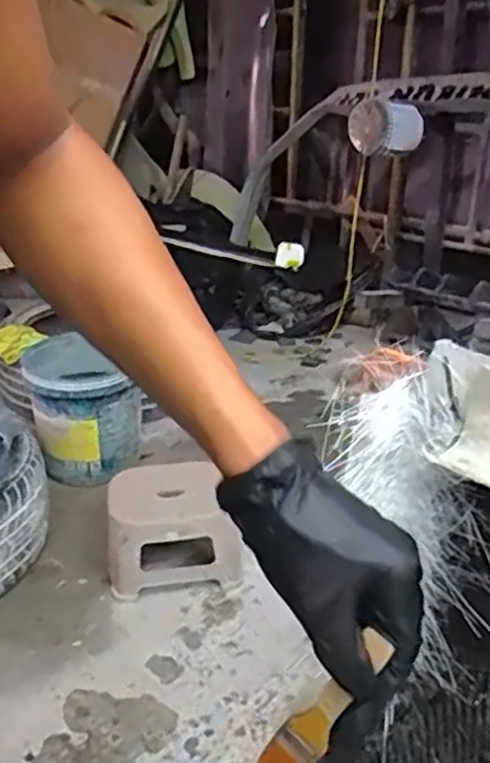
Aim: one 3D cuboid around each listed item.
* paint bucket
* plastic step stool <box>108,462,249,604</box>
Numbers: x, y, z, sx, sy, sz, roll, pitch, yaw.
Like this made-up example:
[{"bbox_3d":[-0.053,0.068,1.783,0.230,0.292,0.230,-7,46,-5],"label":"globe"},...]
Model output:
[{"bbox_3d":[-0.413,0.066,1.786,0.269,0.282,0.315,-6,24,-12],"label":"paint bucket"},{"bbox_3d":[-0.142,0.314,1.406,0.268,0.196,0.167,-5,24,-10],"label":"plastic step stool"}]

